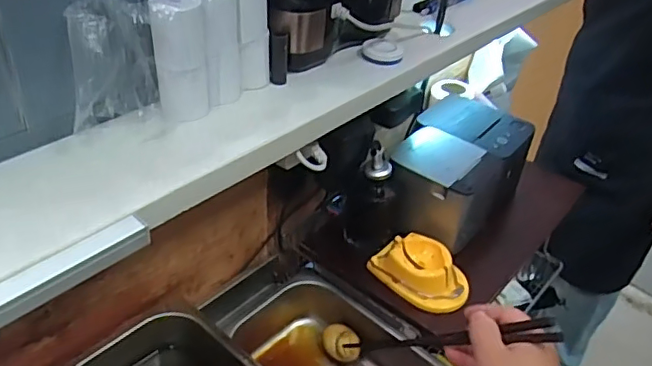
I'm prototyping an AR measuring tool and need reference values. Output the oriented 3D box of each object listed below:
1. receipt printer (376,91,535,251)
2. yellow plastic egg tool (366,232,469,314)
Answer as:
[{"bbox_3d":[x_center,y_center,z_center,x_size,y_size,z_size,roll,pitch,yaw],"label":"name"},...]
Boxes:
[{"bbox_3d":[0.171,-0.011,0.776,0.140,0.111,0.235,23,41,26],"label":"receipt printer"},{"bbox_3d":[0.112,0.105,0.678,0.110,0.045,0.067,28,44,31],"label":"yellow plastic egg tool"}]

